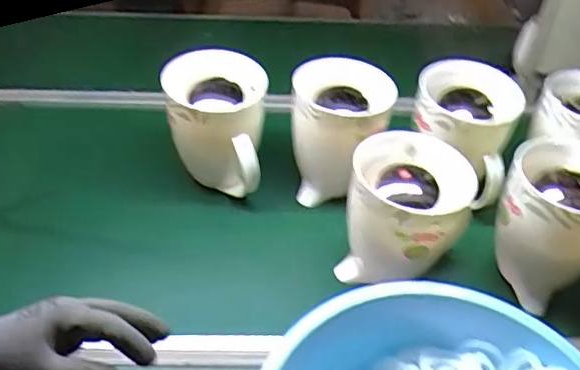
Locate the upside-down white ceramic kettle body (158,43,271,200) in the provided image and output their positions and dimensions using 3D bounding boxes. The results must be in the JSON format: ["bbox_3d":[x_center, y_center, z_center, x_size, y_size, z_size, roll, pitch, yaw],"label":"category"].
[{"bbox_3d":[-0.111,-0.096,0.876,0.136,0.228,0.177,-1,44,-4],"label":"upside-down white ceramic kettle body"}]

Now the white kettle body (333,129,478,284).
[{"bbox_3d":[0.147,0.052,0.759,0.150,0.174,0.172,12,44,10],"label":"white kettle body"}]

